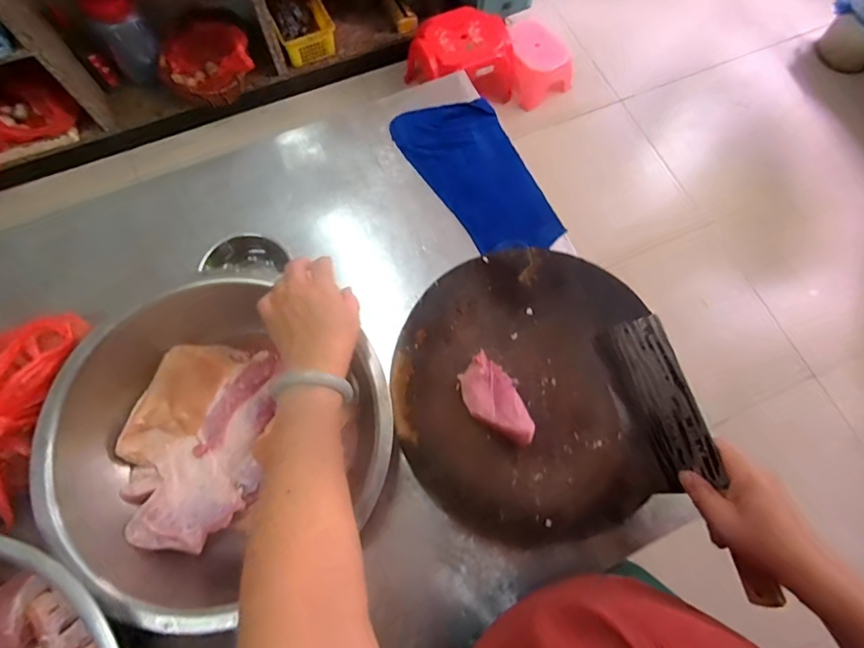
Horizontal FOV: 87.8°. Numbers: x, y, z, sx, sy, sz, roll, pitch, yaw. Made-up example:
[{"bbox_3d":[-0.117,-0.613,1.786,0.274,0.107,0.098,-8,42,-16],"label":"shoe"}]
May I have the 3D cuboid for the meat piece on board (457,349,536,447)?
[{"bbox_3d":[0.079,0.095,0.559,0.065,0.023,0.120,-26,75,-9],"label":"meat piece on board"}]

